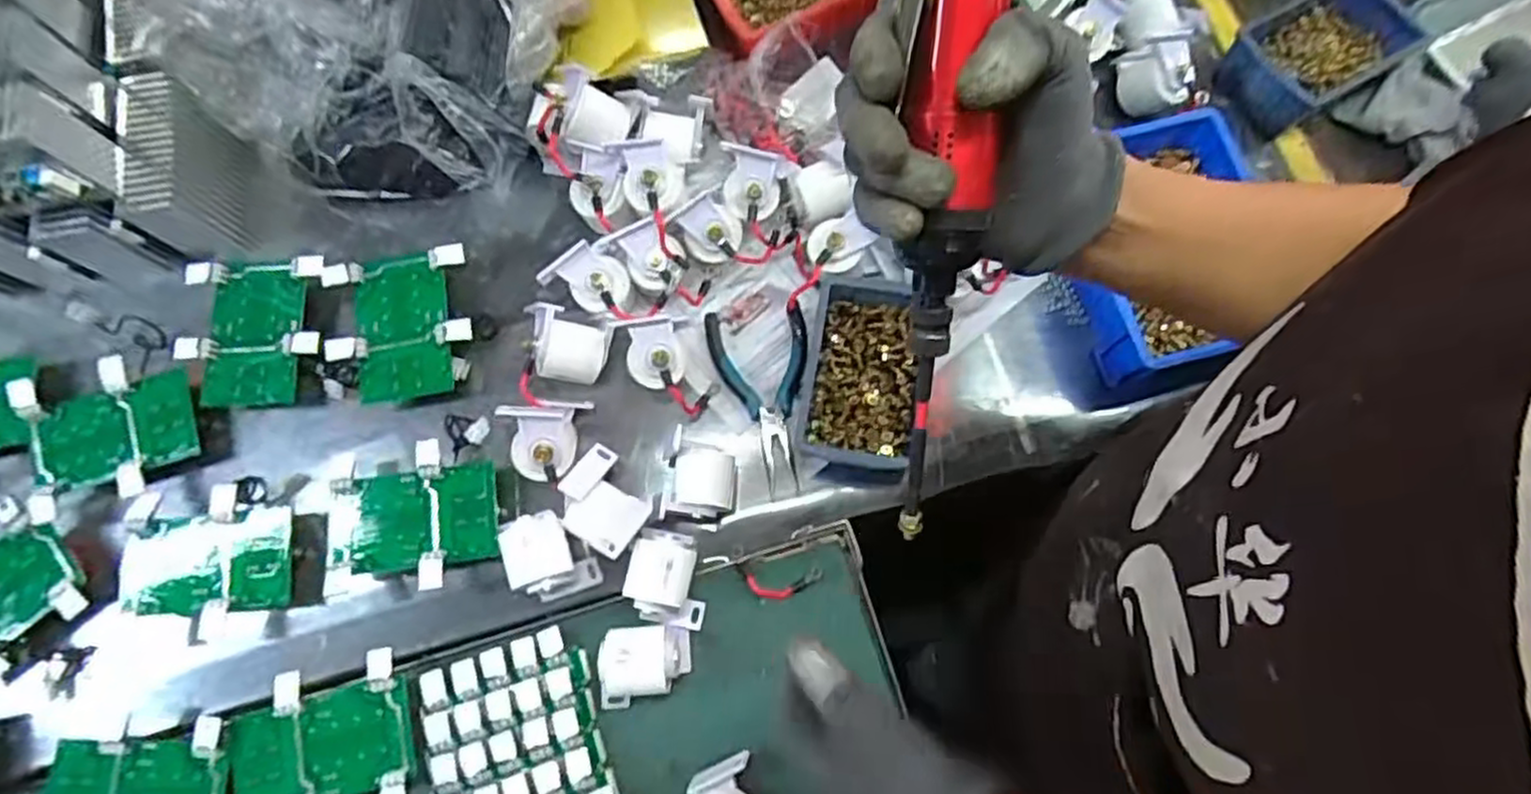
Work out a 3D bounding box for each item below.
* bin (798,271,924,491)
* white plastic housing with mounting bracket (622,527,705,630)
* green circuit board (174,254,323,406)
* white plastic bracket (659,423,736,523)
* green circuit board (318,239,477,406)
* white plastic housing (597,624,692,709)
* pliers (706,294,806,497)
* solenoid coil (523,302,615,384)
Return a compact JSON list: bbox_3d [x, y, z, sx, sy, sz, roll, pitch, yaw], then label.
[{"bbox_3d":[0.076,-0.015,0.586,0.082,0.052,0.146,7,74,1],"label":"bin"},{"bbox_3d":[-0.070,0.130,0.544,0.055,0.051,0.065,10,74,2],"label":"white plastic housing with mounting bracket"},{"bbox_3d":[-0.407,-0.054,0.600,0.108,0.023,0.122,-5,76,1],"label":"green circuit board"},{"bbox_3d":[-0.047,0.063,0.562,0.048,0.050,0.057,10,74,2],"label":"white plastic bracket"},{"bbox_3d":[-0.290,-0.057,0.600,0.107,0.028,0.118,-9,74,-4],"label":"green circuit board"},{"bbox_3d":[-0.087,0.190,0.531,0.063,0.042,0.054,-4,74,-2],"label":"white plastic housing"},{"bbox_3d":[0.003,-0.008,0.591,0.077,0.033,0.140,-13,75,-5],"label":"pliers"},{"bbox_3d":[-0.154,-0.037,0.591,0.065,0.053,0.053,6,74,1],"label":"solenoid coil"}]

